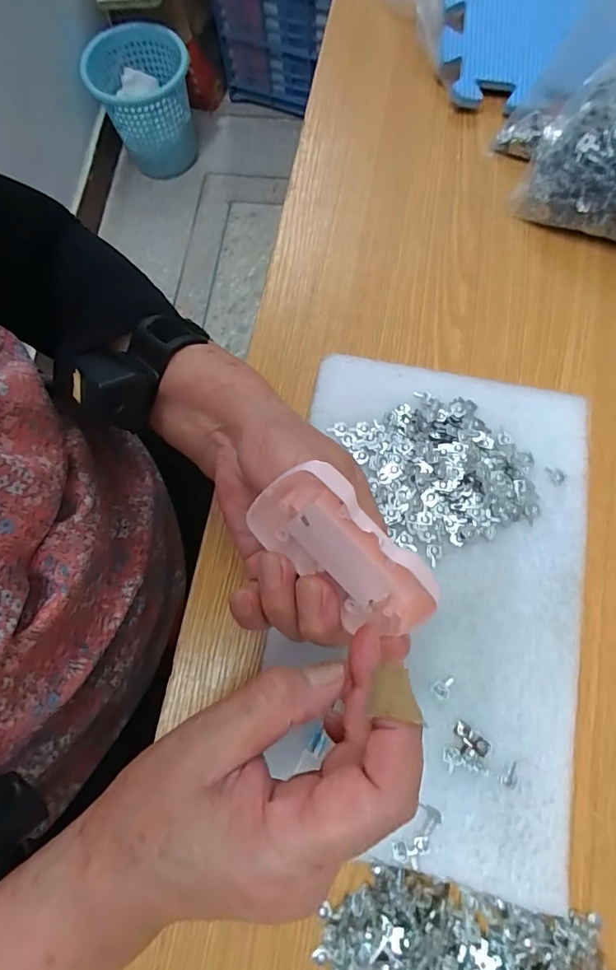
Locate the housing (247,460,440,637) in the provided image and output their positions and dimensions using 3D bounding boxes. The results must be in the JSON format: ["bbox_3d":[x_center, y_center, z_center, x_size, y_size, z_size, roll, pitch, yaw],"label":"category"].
[{"bbox_3d":[0.020,0.028,0.219,0.085,0.056,0.023,47,44,-4],"label":"housing"}]

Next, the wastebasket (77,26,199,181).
[{"bbox_3d":[-0.456,-1.071,1.350,0.278,0.241,0.264,-3,76,1],"label":"wastebasket"}]

